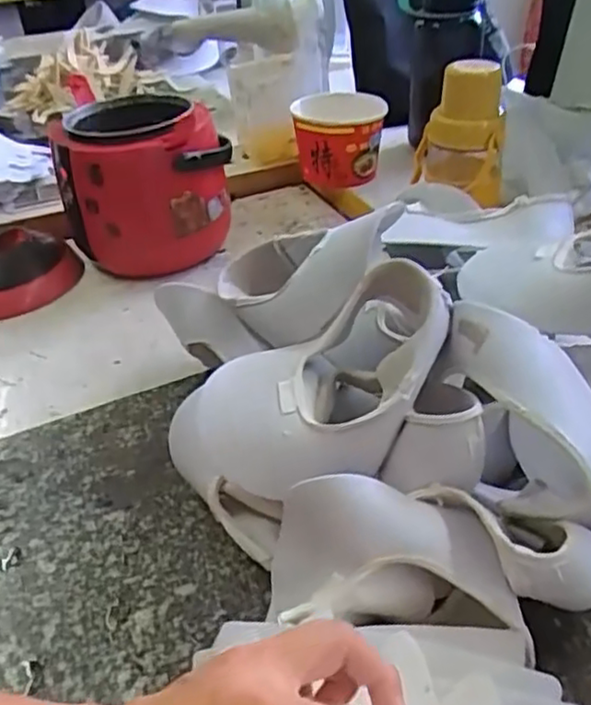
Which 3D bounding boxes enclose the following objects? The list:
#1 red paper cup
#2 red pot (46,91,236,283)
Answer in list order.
[{"bbox_3d":[0.058,-0.279,0.884,0.116,0.098,0.099,-4,36,2],"label":"red paper cup"},{"bbox_3d":[-0.176,-0.195,0.782,0.167,0.164,0.173,-23,40,-22],"label":"red pot"}]

